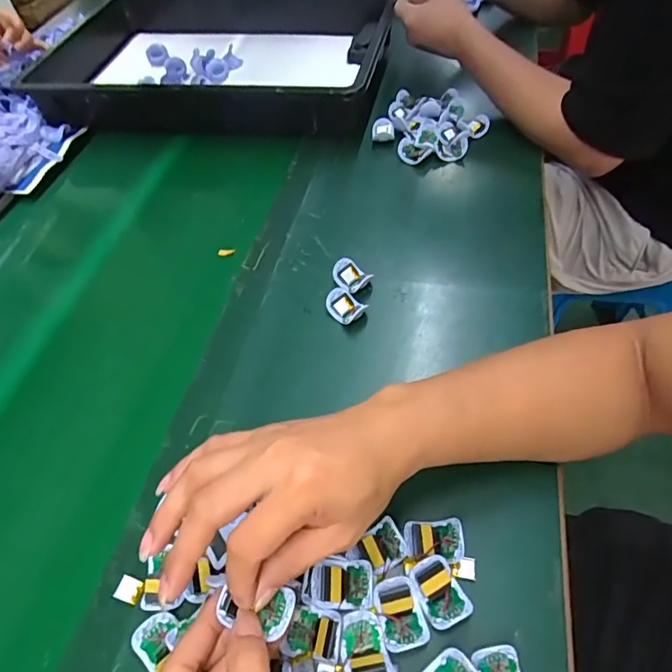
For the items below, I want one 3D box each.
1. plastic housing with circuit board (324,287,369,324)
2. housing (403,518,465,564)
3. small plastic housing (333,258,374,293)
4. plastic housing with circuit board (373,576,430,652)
[{"bbox_3d":[0.009,-0.032,0.499,0.033,0.015,0.039,-34,58,-18],"label":"plastic housing with circuit board"},{"bbox_3d":[0.071,0.150,0.353,0.042,0.016,0.029,-1,54,4],"label":"housing"},{"bbox_3d":[0.015,-0.066,0.522,0.031,0.014,0.038,-38,60,-21],"label":"small plastic housing"},{"bbox_3d":[0.043,0.189,0.326,0.029,0.011,0.043,-14,54,-5],"label":"plastic housing with circuit board"}]

